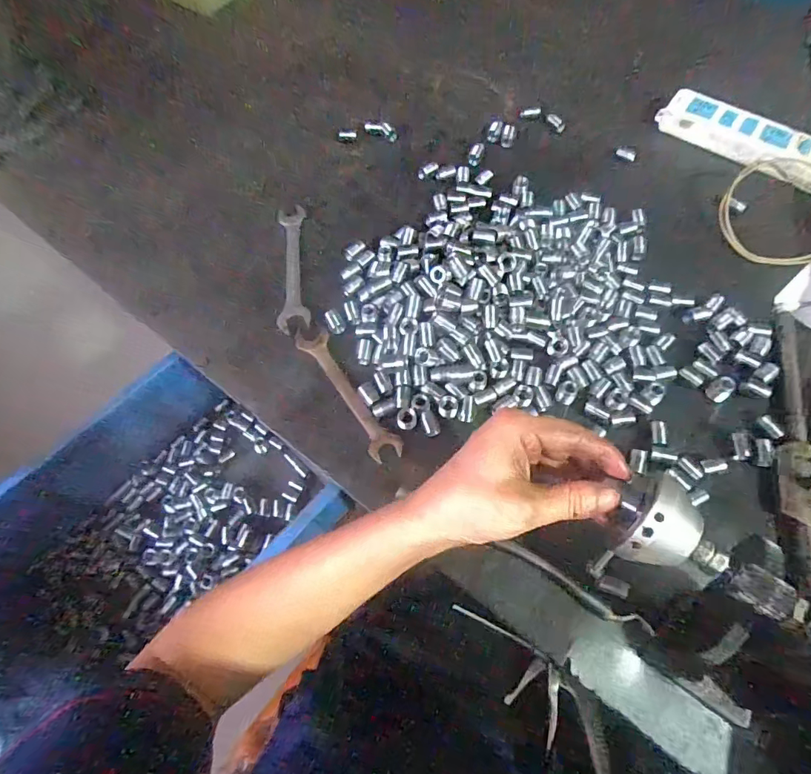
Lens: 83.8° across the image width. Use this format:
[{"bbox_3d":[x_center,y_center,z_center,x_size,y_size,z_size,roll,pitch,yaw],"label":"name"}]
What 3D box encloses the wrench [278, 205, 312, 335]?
[{"bbox_3d":[-0.132,-0.143,0.532,0.033,0.012,0.177,-8,66,-1],"label":"wrench"}]

